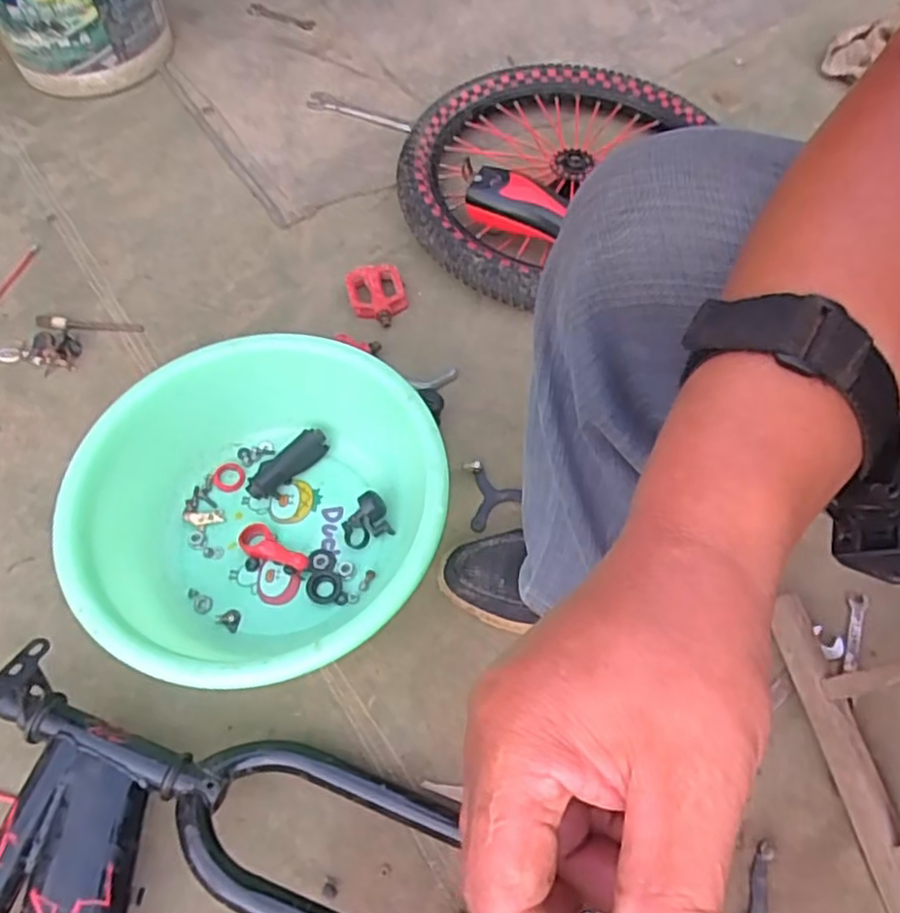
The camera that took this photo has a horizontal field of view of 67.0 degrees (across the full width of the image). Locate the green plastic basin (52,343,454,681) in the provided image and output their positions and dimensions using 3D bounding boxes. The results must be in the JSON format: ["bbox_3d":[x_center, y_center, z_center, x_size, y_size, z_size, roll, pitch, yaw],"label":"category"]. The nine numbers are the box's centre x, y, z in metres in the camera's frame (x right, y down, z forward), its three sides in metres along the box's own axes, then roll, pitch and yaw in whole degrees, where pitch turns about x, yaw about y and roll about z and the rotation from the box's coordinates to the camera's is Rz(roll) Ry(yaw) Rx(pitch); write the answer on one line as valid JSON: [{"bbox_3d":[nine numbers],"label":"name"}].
[{"bbox_3d":[-0.189,0.053,0.688,0.318,0.134,0.349,40,65,20],"label":"green plastic basin"}]

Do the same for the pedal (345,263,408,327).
[{"bbox_3d":[-0.098,-0.215,0.908,0.078,0.028,0.096,-4,59,-5],"label":"pedal"}]

